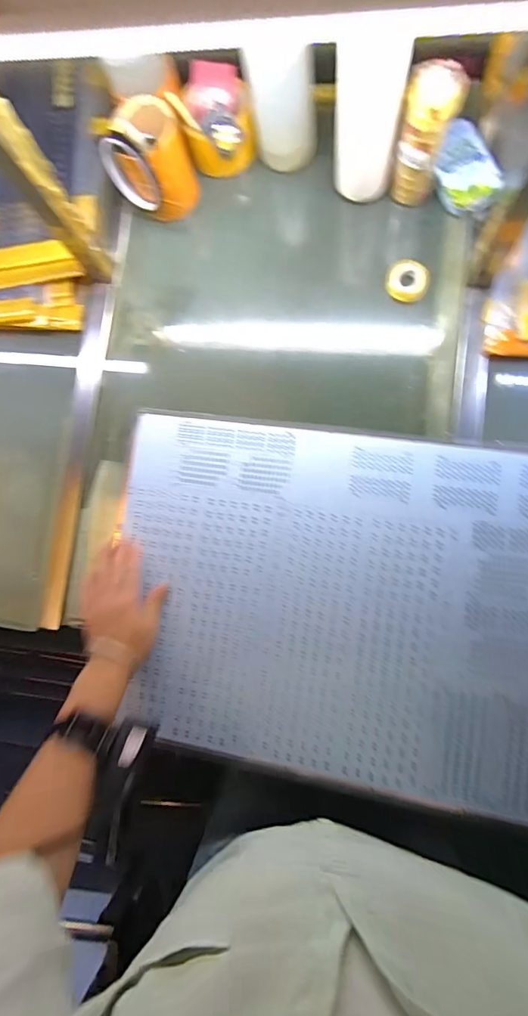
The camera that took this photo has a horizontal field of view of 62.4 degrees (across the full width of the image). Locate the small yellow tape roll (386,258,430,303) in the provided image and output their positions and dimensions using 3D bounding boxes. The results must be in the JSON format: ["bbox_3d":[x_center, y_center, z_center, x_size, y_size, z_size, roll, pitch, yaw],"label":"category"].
[{"bbox_3d":[0.184,-0.291,0.560,0.052,0.017,0.046,23,88,8],"label":"small yellow tape roll"}]

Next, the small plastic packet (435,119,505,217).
[{"bbox_3d":[0.249,-0.428,0.554,0.067,0.026,0.106,-25,83,4],"label":"small plastic packet"}]

